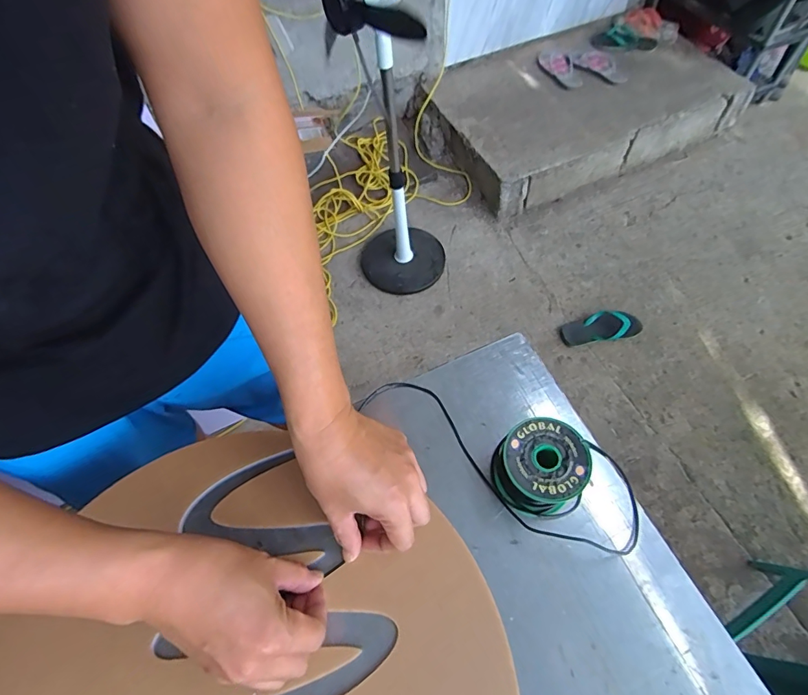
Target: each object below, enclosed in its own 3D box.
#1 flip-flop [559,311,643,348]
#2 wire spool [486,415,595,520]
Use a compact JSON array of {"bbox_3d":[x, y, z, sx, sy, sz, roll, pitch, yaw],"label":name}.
[{"bbox_3d":[0.586,-0.062,1.362,0.233,0.041,0.095,-13,61,-4],"label":"flip-flop"},{"bbox_3d":[0.118,0.108,0.401,0.073,0.067,0.070,-1,61,3],"label":"wire spool"}]

